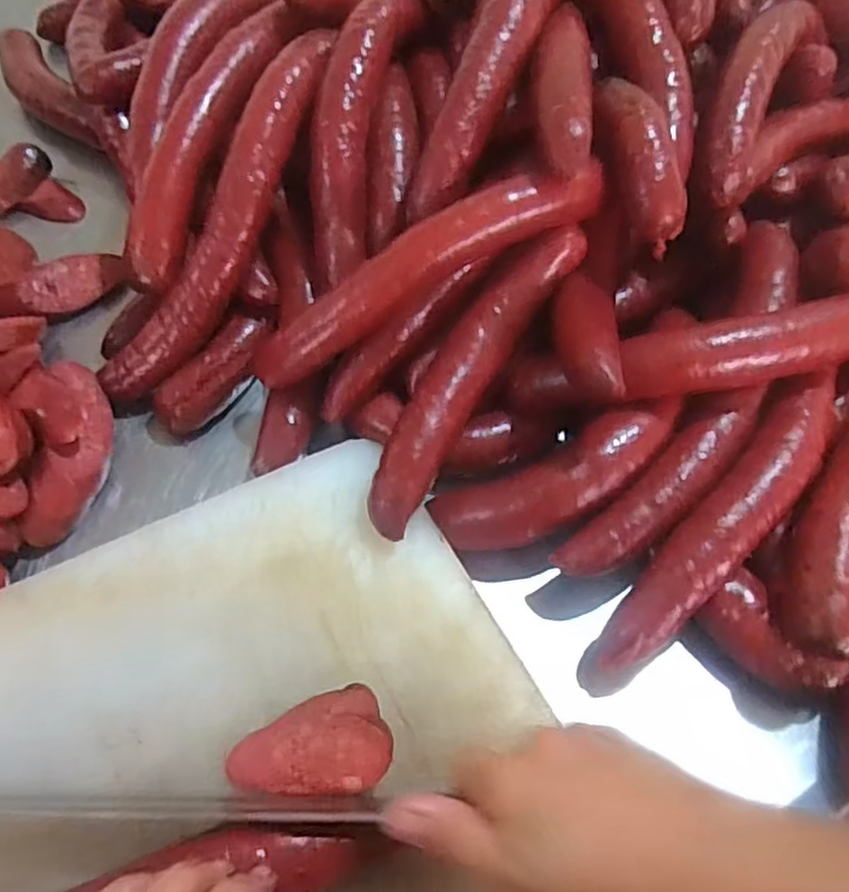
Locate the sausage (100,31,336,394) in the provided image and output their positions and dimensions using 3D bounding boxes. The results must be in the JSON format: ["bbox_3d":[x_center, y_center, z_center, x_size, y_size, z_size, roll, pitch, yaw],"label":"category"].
[{"bbox_3d":[-0.128,-0.153,0.460,0.053,0.036,0.277,26,90,12],"label":"sausage"}]

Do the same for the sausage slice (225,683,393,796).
[{"bbox_3d":[-0.056,0.149,0.337,0.075,0.030,0.045,-14,61,-12],"label":"sausage slice"}]

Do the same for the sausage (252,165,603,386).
[{"bbox_3d":[-0.001,-0.103,0.420,0.231,0.048,0.028,-30,62,8],"label":"sausage"}]

